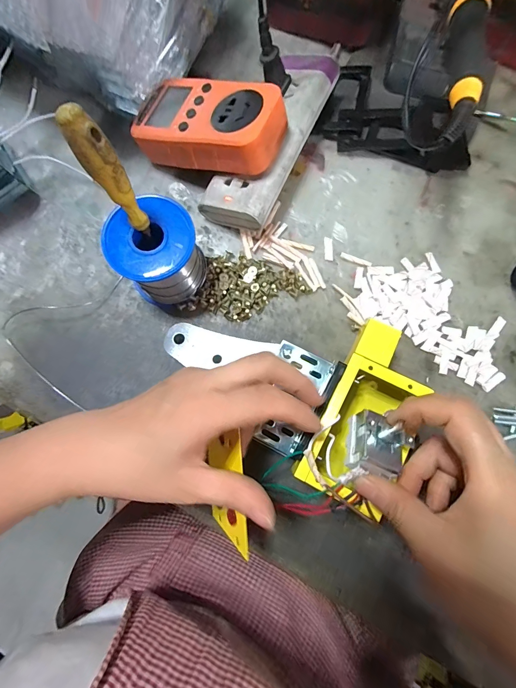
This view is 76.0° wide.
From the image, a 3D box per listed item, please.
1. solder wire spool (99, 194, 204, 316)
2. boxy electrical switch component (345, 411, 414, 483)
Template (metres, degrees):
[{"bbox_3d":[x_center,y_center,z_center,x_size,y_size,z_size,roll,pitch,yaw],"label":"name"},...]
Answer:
[{"bbox_3d":[-0.076,-0.069,0.261,0.056,0.068,0.062,36,82,6],"label":"solder wire spool"},{"bbox_3d":[0.077,0.066,0.212,0.037,0.021,0.035,22,80,4],"label":"boxy electrical switch component"}]

